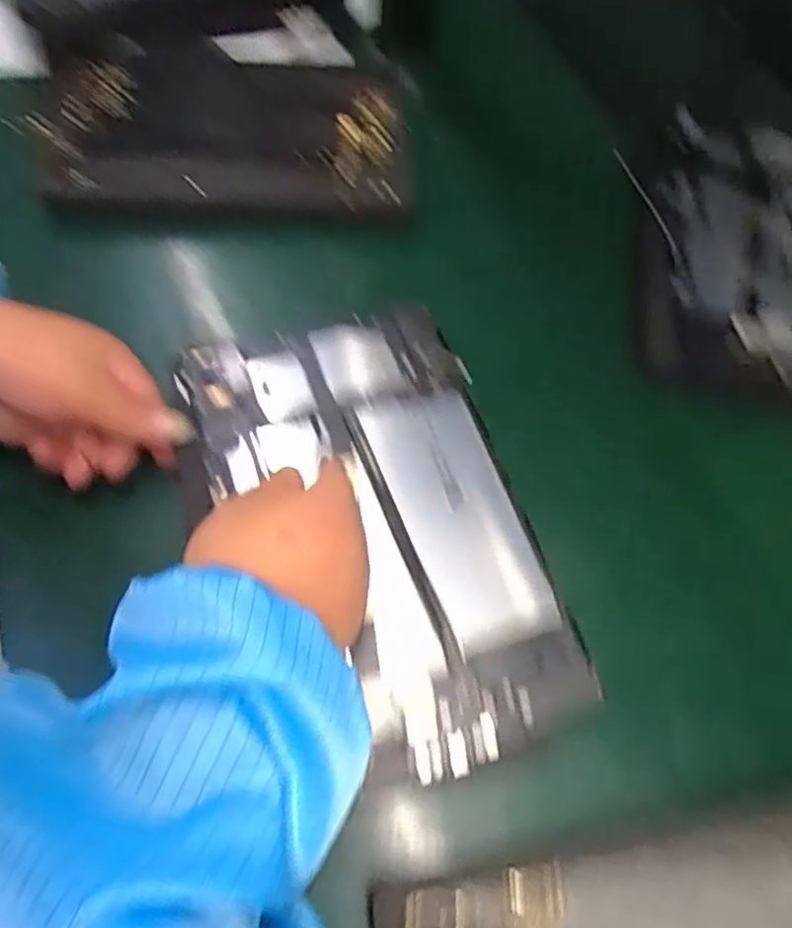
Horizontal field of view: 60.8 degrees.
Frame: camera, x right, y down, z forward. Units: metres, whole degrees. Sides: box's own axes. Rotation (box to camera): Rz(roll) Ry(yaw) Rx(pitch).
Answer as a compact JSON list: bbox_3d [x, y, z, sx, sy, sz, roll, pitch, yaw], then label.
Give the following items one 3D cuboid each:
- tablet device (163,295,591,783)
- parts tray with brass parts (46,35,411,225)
[{"bbox_3d":[-0.017,0.027,0.342,0.158,0.012,0.246,-14,63,-10],"label":"tablet device"},{"bbox_3d":[-0.118,-0.239,0.485,0.249,0.030,0.164,1,62,-3],"label":"parts tray with brass parts"}]

